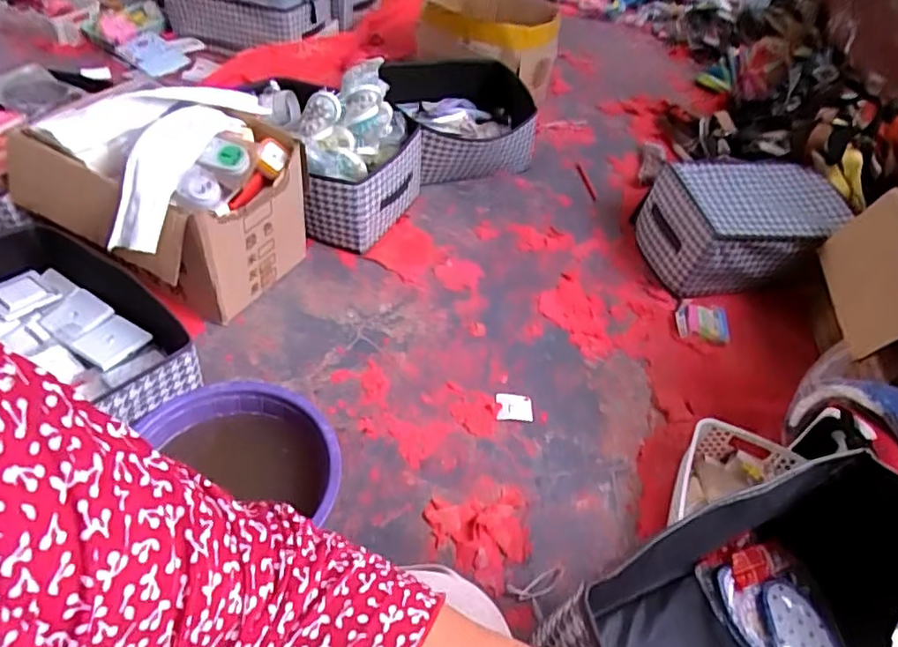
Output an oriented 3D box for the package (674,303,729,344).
[{"bbox_3d":[0.539,-0.002,1.234,0.111,0.017,0.090,8,45,0],"label":"package"}]

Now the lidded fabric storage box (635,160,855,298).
[{"bbox_3d":[0.670,-0.219,1.333,0.411,0.192,0.257,-5,51,-12],"label":"lidded fabric storage box"}]

